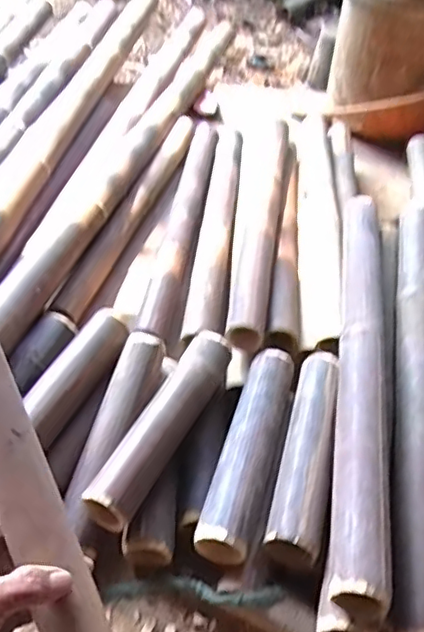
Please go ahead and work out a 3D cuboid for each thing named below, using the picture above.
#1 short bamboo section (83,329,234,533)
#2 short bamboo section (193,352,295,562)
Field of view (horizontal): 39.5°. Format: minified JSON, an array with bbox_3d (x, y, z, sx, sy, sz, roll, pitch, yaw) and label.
[{"bbox_3d":[-0.053,0.120,0.696,0.056,0.046,0.275,22,47,15],"label":"short bamboo section"},{"bbox_3d":[0.049,0.148,0.697,0.060,0.048,0.282,15,46,9],"label":"short bamboo section"}]

